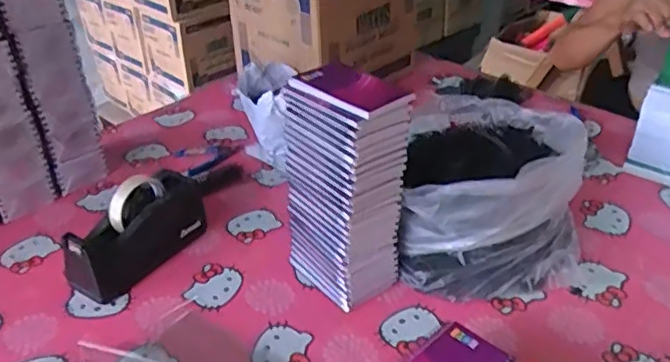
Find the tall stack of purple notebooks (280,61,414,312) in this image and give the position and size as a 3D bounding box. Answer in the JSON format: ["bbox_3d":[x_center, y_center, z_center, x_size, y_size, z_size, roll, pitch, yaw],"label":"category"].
[{"bbox_3d":[0.011,0.012,0.793,0.107,0.286,0.136,-22,39,-29],"label":"tall stack of purple notebooks"}]

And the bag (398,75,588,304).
[{"bbox_3d":[0.229,-0.003,0.903,0.233,0.156,0.360,5,34,8],"label":"bag"}]

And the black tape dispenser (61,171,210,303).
[{"bbox_3d":[-0.279,0.065,0.857,0.078,0.112,0.208,22,40,31],"label":"black tape dispenser"}]

